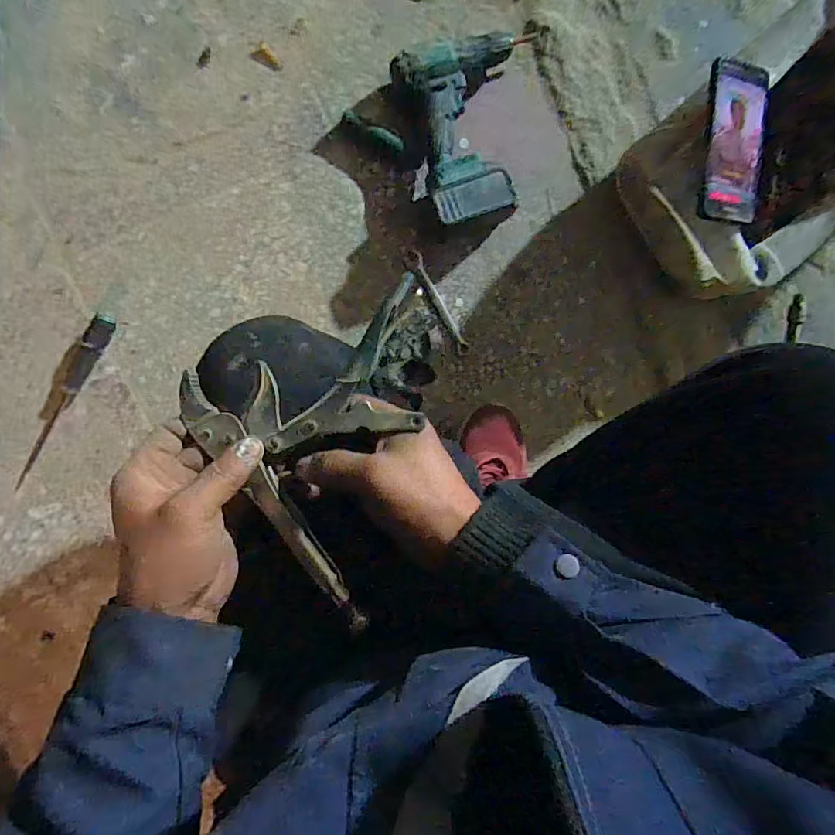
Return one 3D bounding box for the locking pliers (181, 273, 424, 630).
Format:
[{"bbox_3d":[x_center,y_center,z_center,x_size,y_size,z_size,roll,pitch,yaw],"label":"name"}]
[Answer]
[{"bbox_3d":[-0.054,0.035,0.352,0.182,0.036,0.204,-23,97,-2],"label":"locking pliers"}]

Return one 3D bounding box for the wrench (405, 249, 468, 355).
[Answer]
[{"bbox_3d":[0.029,-0.163,0.692,0.022,0.006,0.159,-30,97,-1],"label":"wrench"}]

